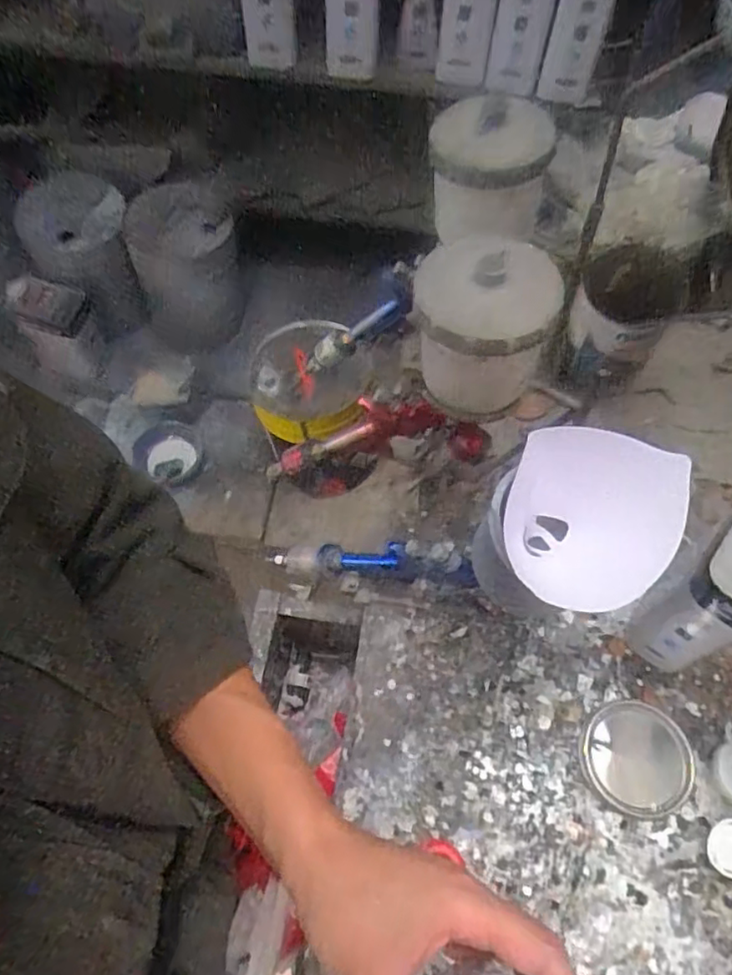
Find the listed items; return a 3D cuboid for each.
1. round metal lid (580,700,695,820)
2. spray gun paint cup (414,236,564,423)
[{"bbox_3d":[0.240,0.238,0.560,0.090,0.015,0.093,-3,64,5],"label":"round metal lid"},{"bbox_3d":[0.086,-0.116,0.482,0.095,0.125,0.090,-1,63,1],"label":"spray gun paint cup"}]

